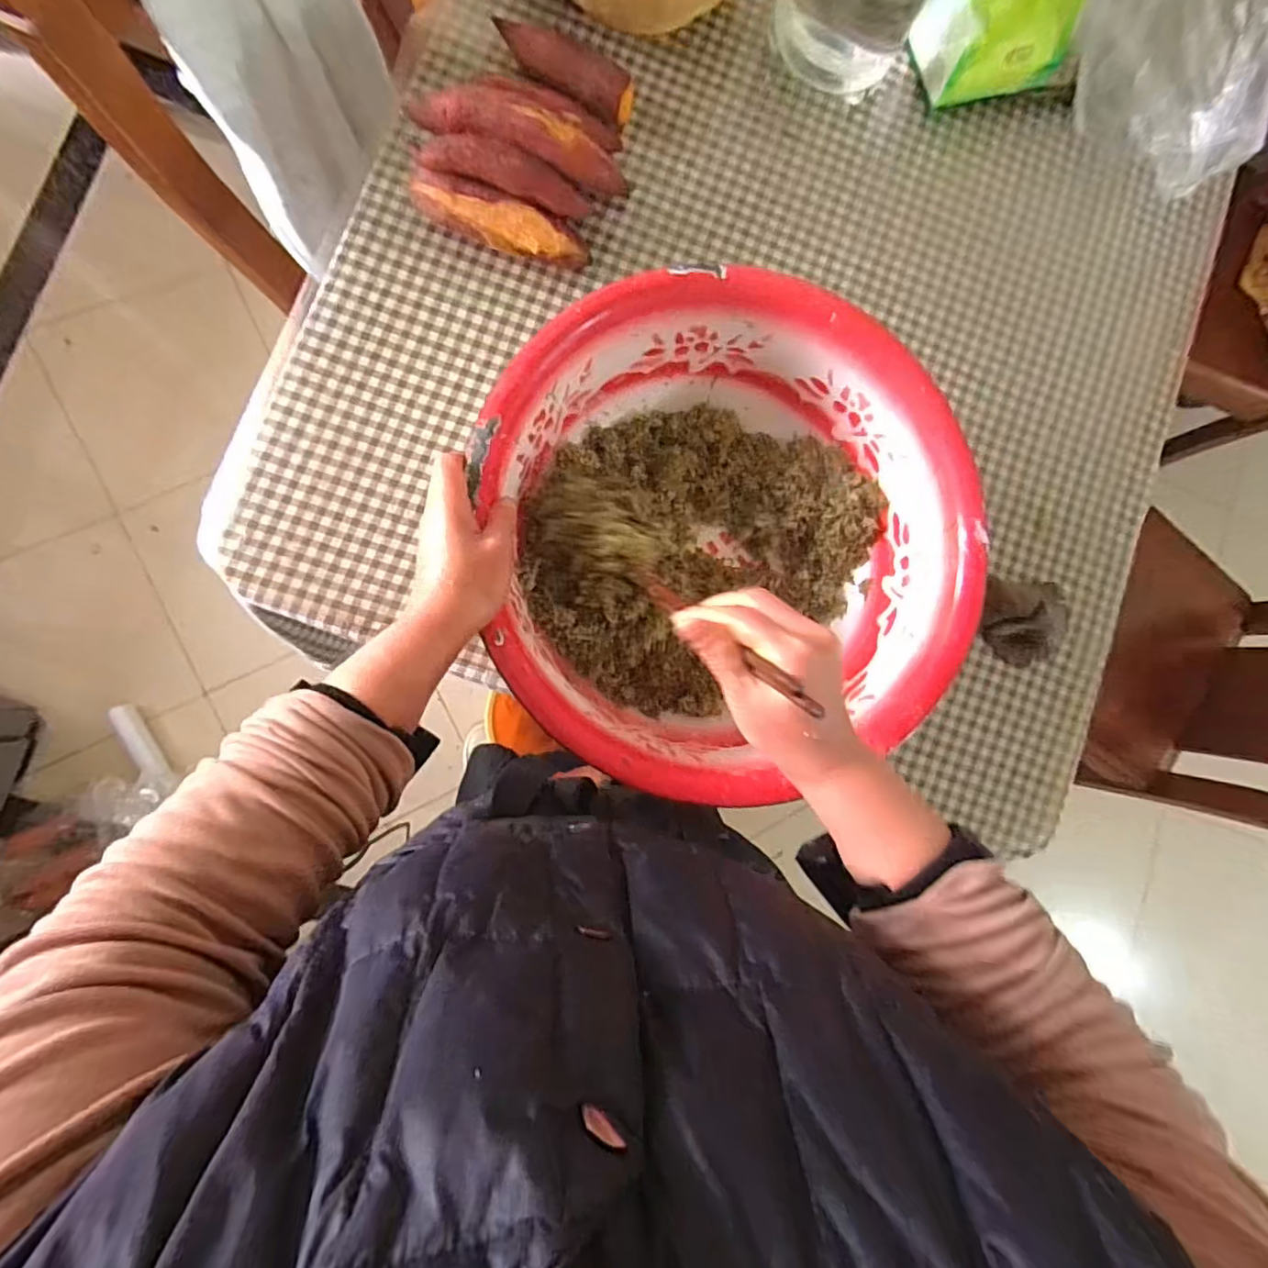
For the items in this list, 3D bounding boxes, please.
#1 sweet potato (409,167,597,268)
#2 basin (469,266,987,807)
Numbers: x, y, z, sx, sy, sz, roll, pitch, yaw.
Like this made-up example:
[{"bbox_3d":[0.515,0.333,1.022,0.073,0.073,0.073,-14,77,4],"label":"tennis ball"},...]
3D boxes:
[{"bbox_3d":[-0.118,-0.363,0.538,0.159,0.048,0.043,10,85,-8],"label":"sweet potato"},{"bbox_3d":[0.073,-0.072,0.500,0.363,0.120,0.368,0,87,-9],"label":"basin"}]

